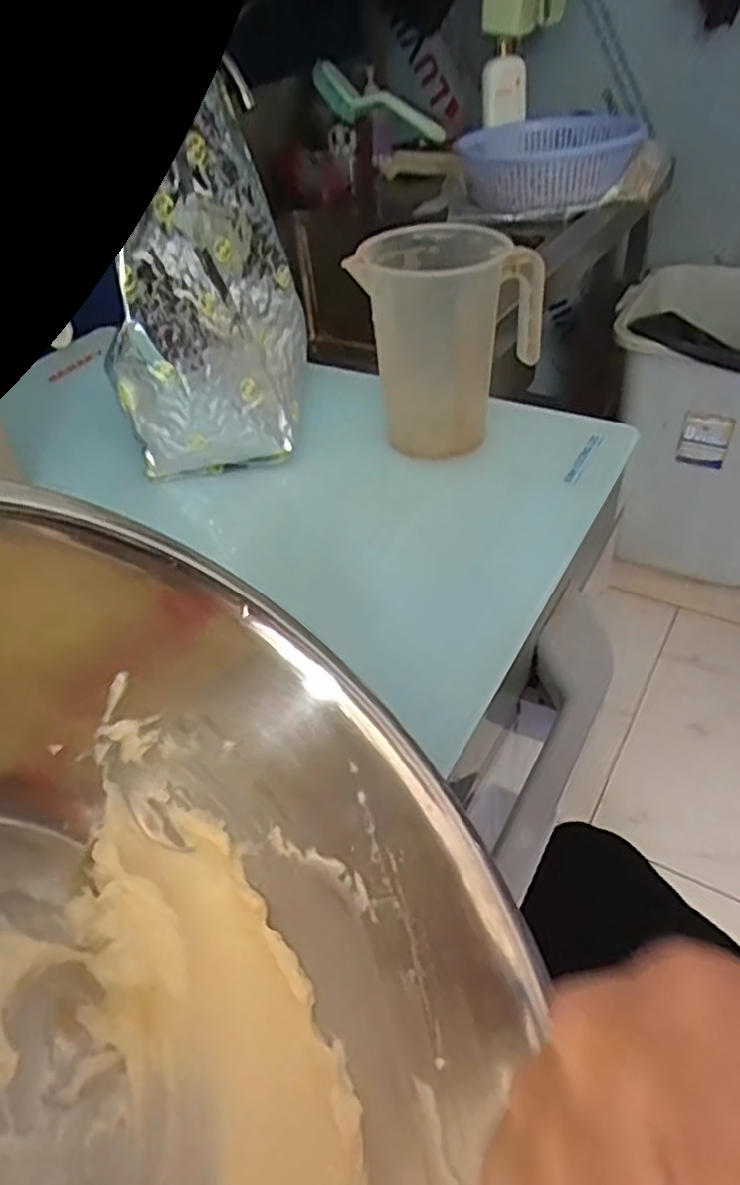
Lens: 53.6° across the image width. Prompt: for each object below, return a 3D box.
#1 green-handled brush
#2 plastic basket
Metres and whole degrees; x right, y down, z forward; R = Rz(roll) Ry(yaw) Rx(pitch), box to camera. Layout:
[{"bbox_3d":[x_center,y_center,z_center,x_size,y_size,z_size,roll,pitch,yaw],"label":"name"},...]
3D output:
[{"bbox_3d":[0.022,-0.865,1.302,0.255,0.068,0.074,24,48,5],"label":"green-handled brush"},{"bbox_3d":[0.280,-0.715,1.201,0.259,0.095,0.293,-2,42,5],"label":"plastic basket"}]

